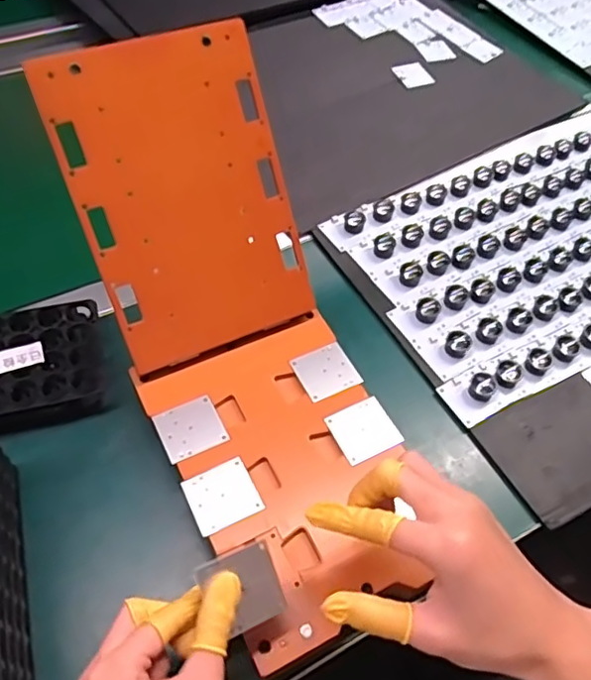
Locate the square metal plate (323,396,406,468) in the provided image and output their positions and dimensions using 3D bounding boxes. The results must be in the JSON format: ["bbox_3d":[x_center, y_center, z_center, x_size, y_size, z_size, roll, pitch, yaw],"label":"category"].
[{"bbox_3d":[0.053,0.070,0.469,0.048,0.004,0.044,-23,62,-17],"label":"square metal plate"}]

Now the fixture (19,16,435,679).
[{"bbox_3d":[-0.041,-0.031,0.429,0.172,0.192,0.346,-19,60,-15],"label":"fixture"}]

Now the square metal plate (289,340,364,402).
[{"bbox_3d":[0.026,0.026,0.506,0.048,0.004,0.045,-23,62,-17],"label":"square metal plate"}]

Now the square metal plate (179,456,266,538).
[{"bbox_3d":[-0.053,0.114,0.440,0.049,0.004,0.046,-22,59,-18],"label":"square metal plate"}]

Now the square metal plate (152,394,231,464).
[{"bbox_3d":[-0.081,0.068,0.469,0.048,0.004,0.045,-22,58,-18],"label":"square metal plate"}]

